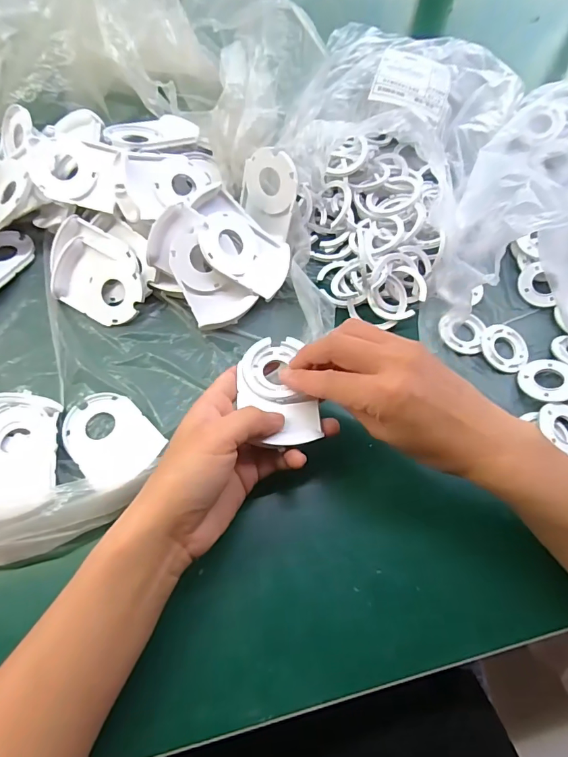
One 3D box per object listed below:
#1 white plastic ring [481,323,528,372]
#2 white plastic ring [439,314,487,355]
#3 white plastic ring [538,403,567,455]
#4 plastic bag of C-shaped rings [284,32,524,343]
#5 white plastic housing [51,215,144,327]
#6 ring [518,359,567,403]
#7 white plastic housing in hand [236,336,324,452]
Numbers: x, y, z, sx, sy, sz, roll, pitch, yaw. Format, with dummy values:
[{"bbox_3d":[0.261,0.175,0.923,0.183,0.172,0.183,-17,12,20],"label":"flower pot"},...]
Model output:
[{"bbox_3d":[0.195,-0.027,0.379,0.042,0.009,0.042,1,64,-2],"label":"white plastic ring"},{"bbox_3d":[0.163,-0.040,0.384,0.043,0.009,0.039,-8,67,-13],"label":"white plastic ring"},{"bbox_3d":[0.226,0.038,0.343,0.044,0.008,0.040,42,69,16],"label":"white plastic ring"},{"bbox_3d":[0.118,-0.227,0.432,0.217,0.079,0.429,14,64,4],"label":"plastic bag of C-shaped rings"},{"bbox_3d":[-0.163,-0.091,0.378,0.092,0.020,0.072,26,95,8],"label":"white plastic housing"},{"bbox_3d":[0.222,0.001,0.362,0.045,0.007,0.042,-12,50,14],"label":"ring"},{"bbox_3d":[-0.005,0.009,0.300,0.050,0.013,0.082,-9,65,-7],"label":"white plastic housing in hand"}]

